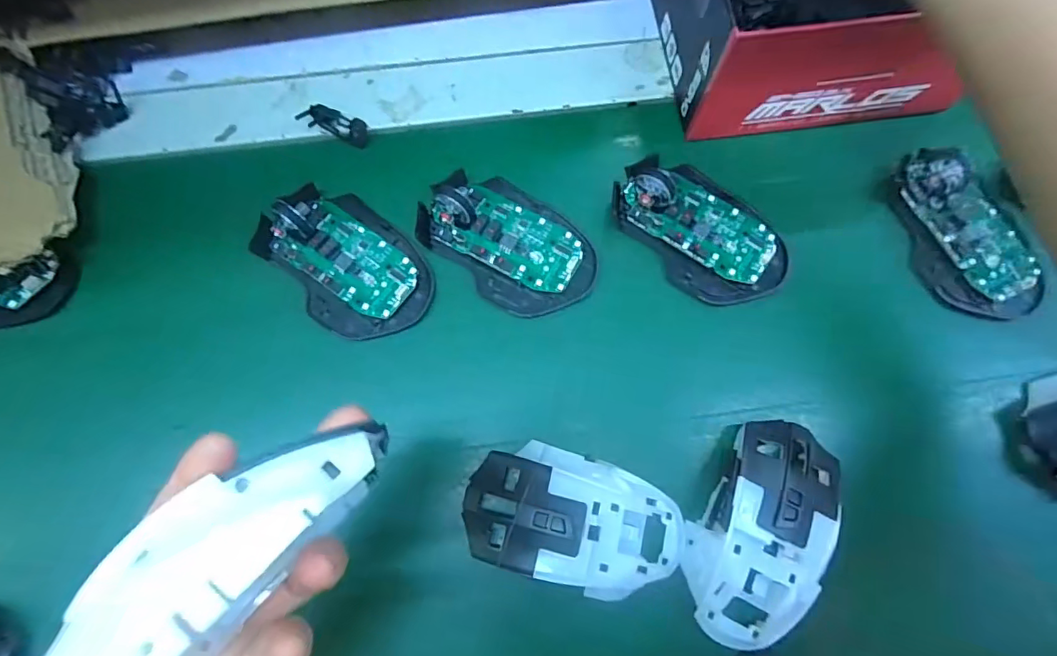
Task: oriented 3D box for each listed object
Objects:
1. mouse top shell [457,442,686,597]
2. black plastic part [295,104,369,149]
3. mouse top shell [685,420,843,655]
[{"bbox_3d":[0.026,0.099,0.263,0.115,0.027,0.062,12,75,3],"label":"mouse top shell"},{"bbox_3d":[-0.131,-0.138,0.344,0.044,0.016,0.018,25,76,6],"label":"black plastic part"},{"bbox_3d":[0.123,0.106,0.264,0.059,0.031,0.115,24,76,6],"label":"mouse top shell"}]

